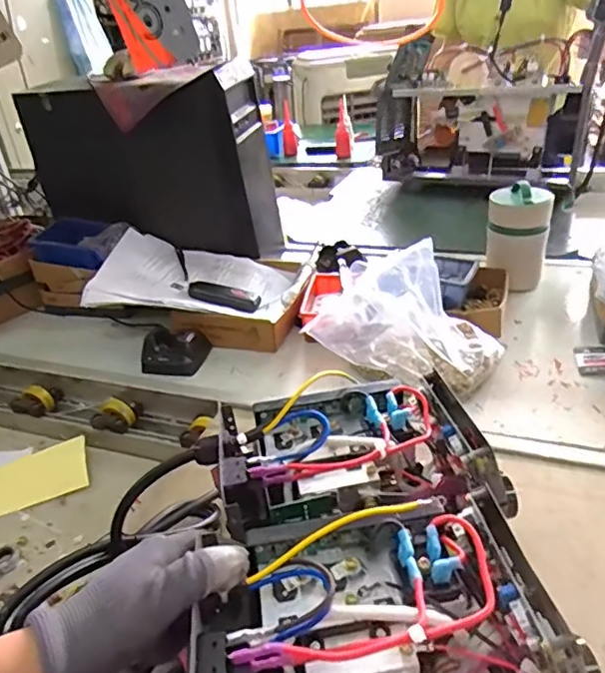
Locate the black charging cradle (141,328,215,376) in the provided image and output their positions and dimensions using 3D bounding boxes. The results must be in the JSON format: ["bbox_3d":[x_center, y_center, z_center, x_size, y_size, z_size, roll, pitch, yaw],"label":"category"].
[{"bbox_3d":[-0.190,0.017,0.835,0.087,0.048,0.074,1,33,11],"label":"black charging cradle"}]

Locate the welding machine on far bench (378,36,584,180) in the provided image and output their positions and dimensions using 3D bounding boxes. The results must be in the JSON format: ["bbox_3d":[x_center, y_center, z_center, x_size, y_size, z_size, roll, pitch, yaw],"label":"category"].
[{"bbox_3d":[0.423,-0.530,1.370,0.456,0.305,0.202,10,34,25],"label":"welding machine on far bench"}]

